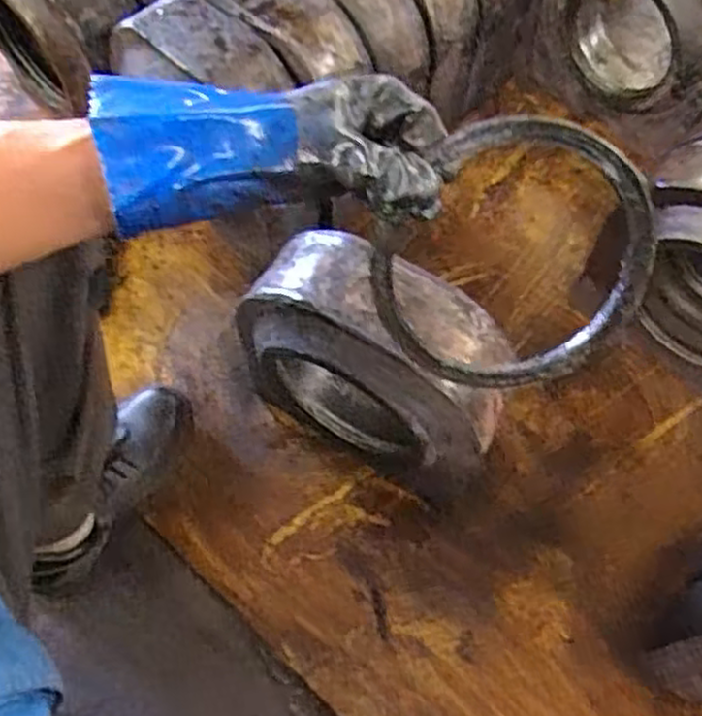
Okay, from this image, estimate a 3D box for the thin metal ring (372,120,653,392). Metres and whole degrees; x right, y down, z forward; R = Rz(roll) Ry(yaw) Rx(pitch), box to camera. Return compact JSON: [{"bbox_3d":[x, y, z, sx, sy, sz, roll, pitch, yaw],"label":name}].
[{"bbox_3d":[0.116,-0.069,0.519,0.201,0.197,0.021,-12,28,-1],"label":"thin metal ring"}]

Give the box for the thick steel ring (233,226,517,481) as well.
[{"bbox_3d":[0.026,0.027,0.788,0.257,0.314,0.112,27,65,13],"label":"thick steel ring"}]

